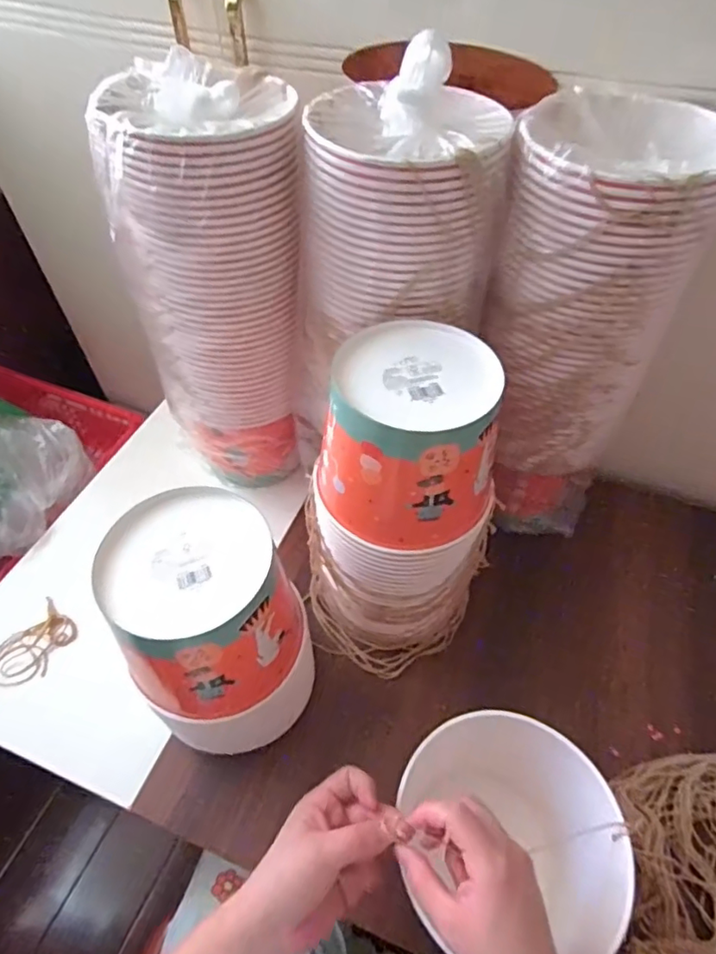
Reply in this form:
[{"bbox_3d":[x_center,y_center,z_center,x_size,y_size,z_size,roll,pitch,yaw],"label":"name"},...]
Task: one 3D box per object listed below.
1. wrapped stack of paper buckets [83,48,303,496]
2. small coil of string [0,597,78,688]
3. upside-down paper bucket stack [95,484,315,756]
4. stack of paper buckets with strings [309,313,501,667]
[{"bbox_3d":[-0.138,-0.181,0.611,0.163,0.416,0.169,2,52,2],"label":"wrapped stack of paper buckets"},{"bbox_3d":[-0.355,0.188,0.602,0.058,0.011,0.099,23,56,17],"label":"small coil of string"},{"bbox_3d":[-0.124,0.136,0.499,0.139,0.234,0.144,-24,56,-18],"label":"upside-down paper bucket stack"},{"bbox_3d":[0.040,0.043,0.525,0.155,0.311,0.176,29,58,21],"label":"stack of paper buckets with strings"}]

